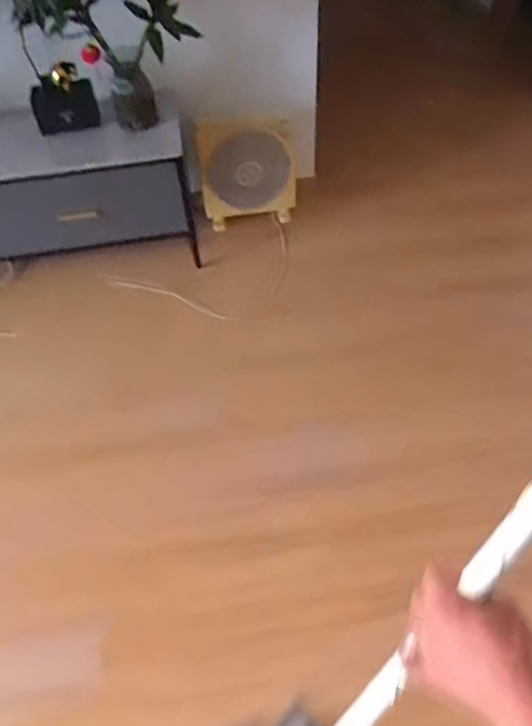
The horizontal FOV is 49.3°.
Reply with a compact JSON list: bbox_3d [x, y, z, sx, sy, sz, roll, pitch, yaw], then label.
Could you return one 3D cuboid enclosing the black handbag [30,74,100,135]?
[{"bbox_3d":[-0.546,-0.695,1.571,0.174,0.140,0.041,-18,53,-11],"label":"black handbag"}]

